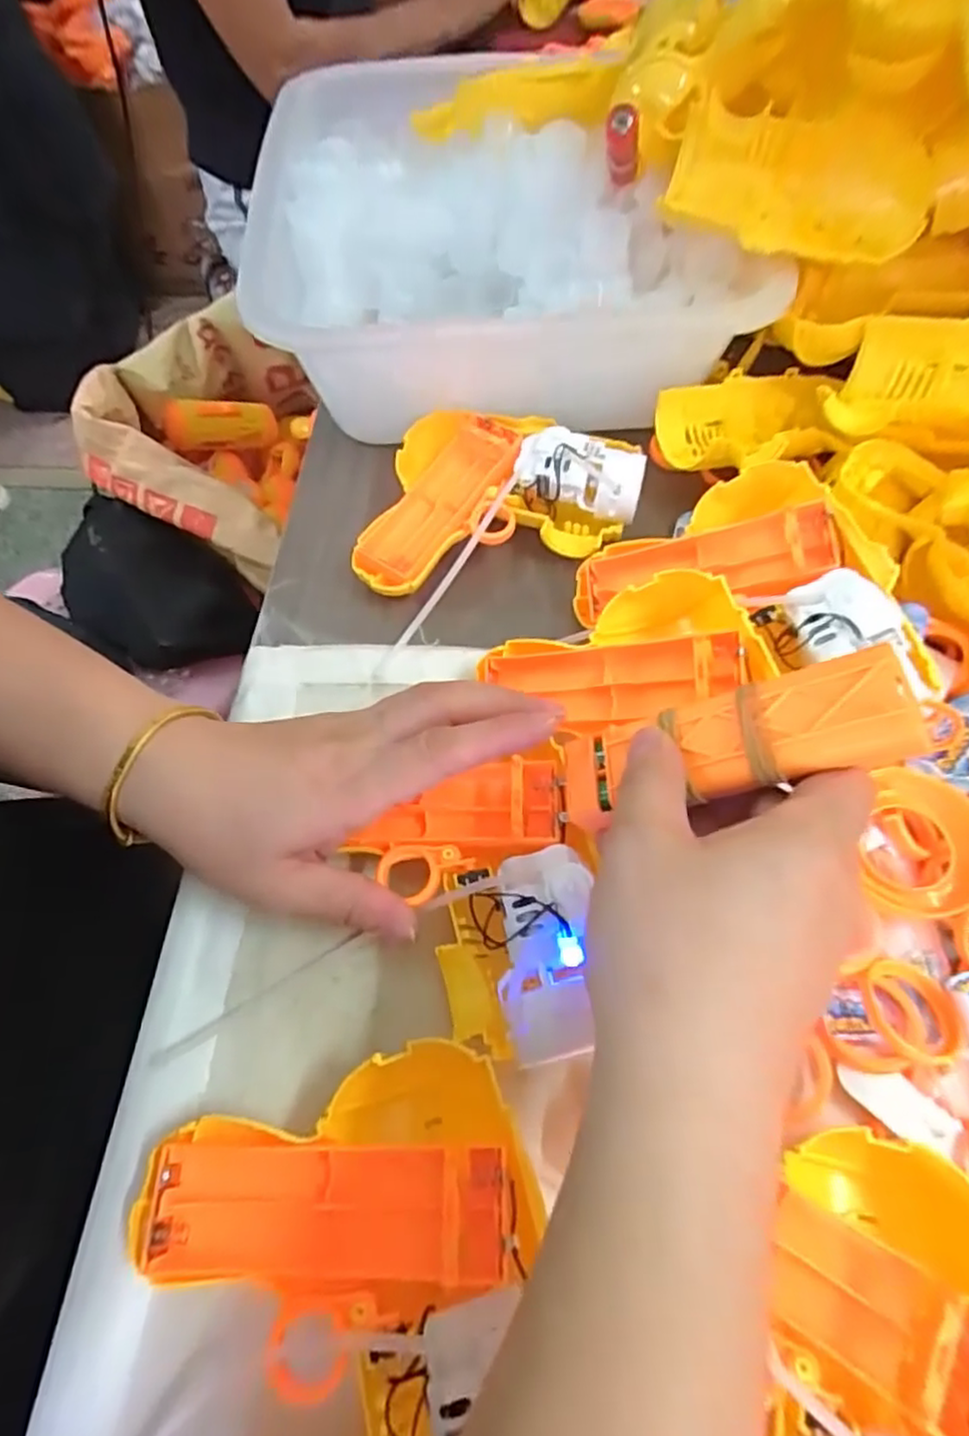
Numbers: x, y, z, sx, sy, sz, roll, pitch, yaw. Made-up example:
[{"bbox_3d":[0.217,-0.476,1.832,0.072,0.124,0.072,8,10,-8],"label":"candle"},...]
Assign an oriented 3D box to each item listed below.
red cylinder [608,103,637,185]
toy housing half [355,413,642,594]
[{"bbox_3d":[0.079,-0.327,0.383,0.014,0.063,0.012,18,102,12],"label":"red cylinder"},{"bbox_3d":[0.001,-0.126,0.369,0.156,0.042,0.104,-12,60,-6],"label":"toy housing half"}]

